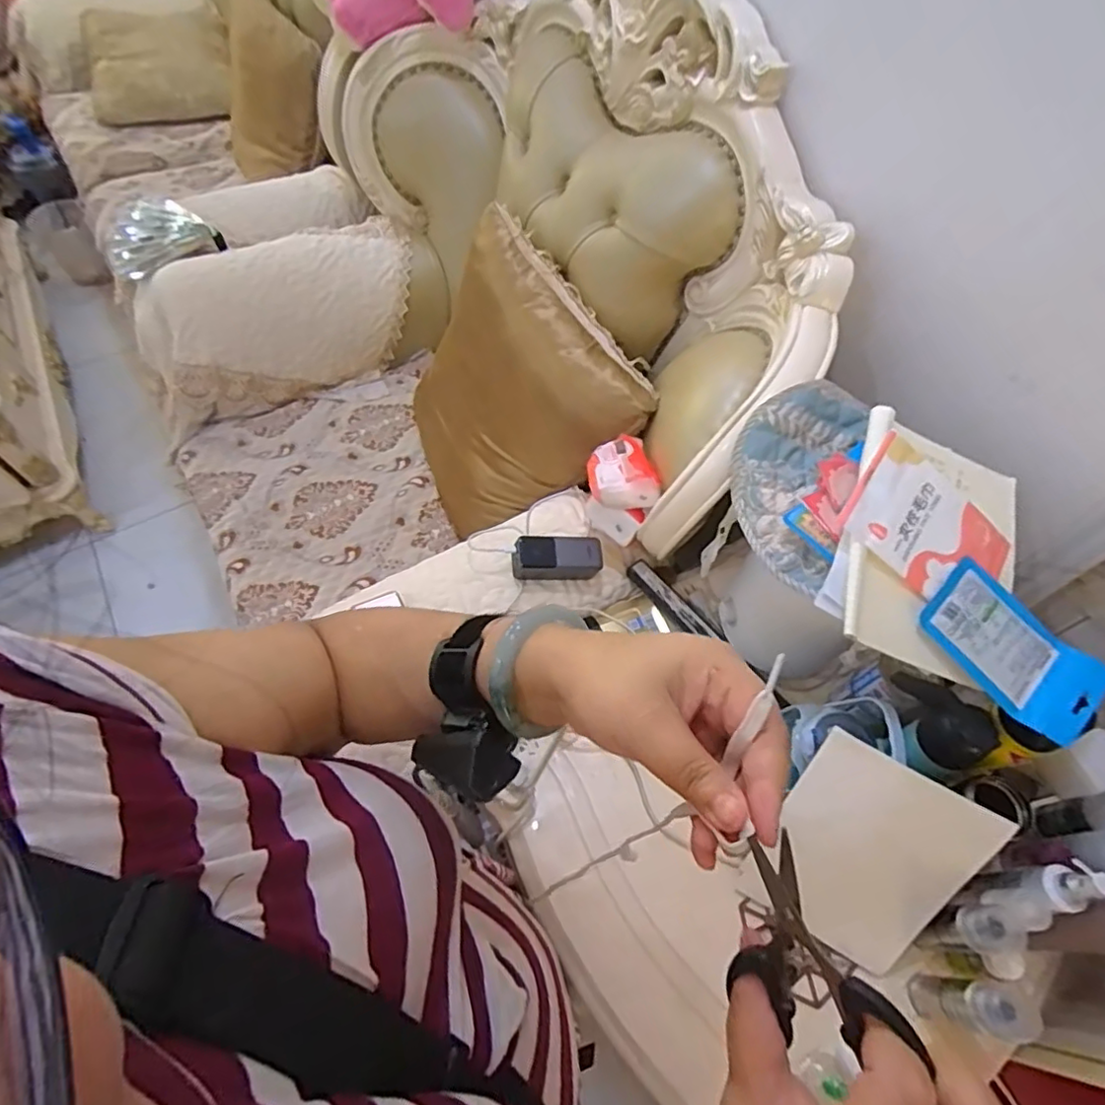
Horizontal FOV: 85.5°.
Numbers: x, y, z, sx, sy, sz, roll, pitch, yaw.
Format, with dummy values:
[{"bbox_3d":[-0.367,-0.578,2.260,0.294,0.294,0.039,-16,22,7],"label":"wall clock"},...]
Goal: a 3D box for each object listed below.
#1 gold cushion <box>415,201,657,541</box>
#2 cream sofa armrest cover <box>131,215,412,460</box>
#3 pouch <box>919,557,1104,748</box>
[{"bbox_3d":[-0.101,-0.278,1.136,0.102,0.484,0.464,-19,69,-51],"label":"gold cushion"},{"bbox_3d":[-0.619,-0.523,1.363,0.623,0.244,0.264,-27,63,-20],"label":"cream sofa armrest cover"},{"bbox_3d":[0.469,0.095,0.609,0.103,0.028,0.177,-42,83,-14],"label":"pouch"}]

